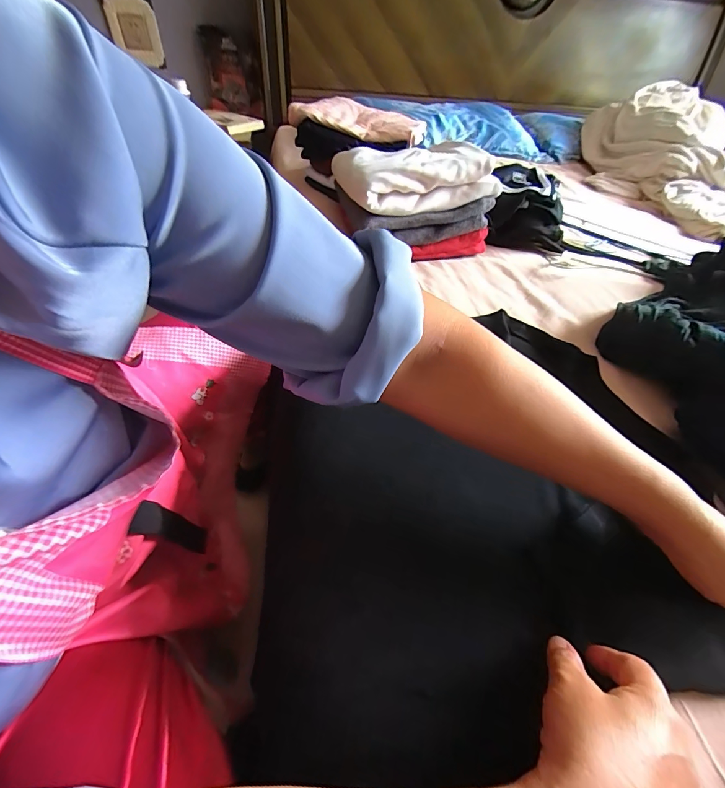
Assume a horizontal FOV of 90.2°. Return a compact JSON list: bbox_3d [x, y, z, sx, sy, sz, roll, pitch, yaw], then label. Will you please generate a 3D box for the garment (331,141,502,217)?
[{"bbox_3d":[0.094,-0.441,0.714,0.258,0.086,0.240,-9,47,-14],"label":"garment"}]

